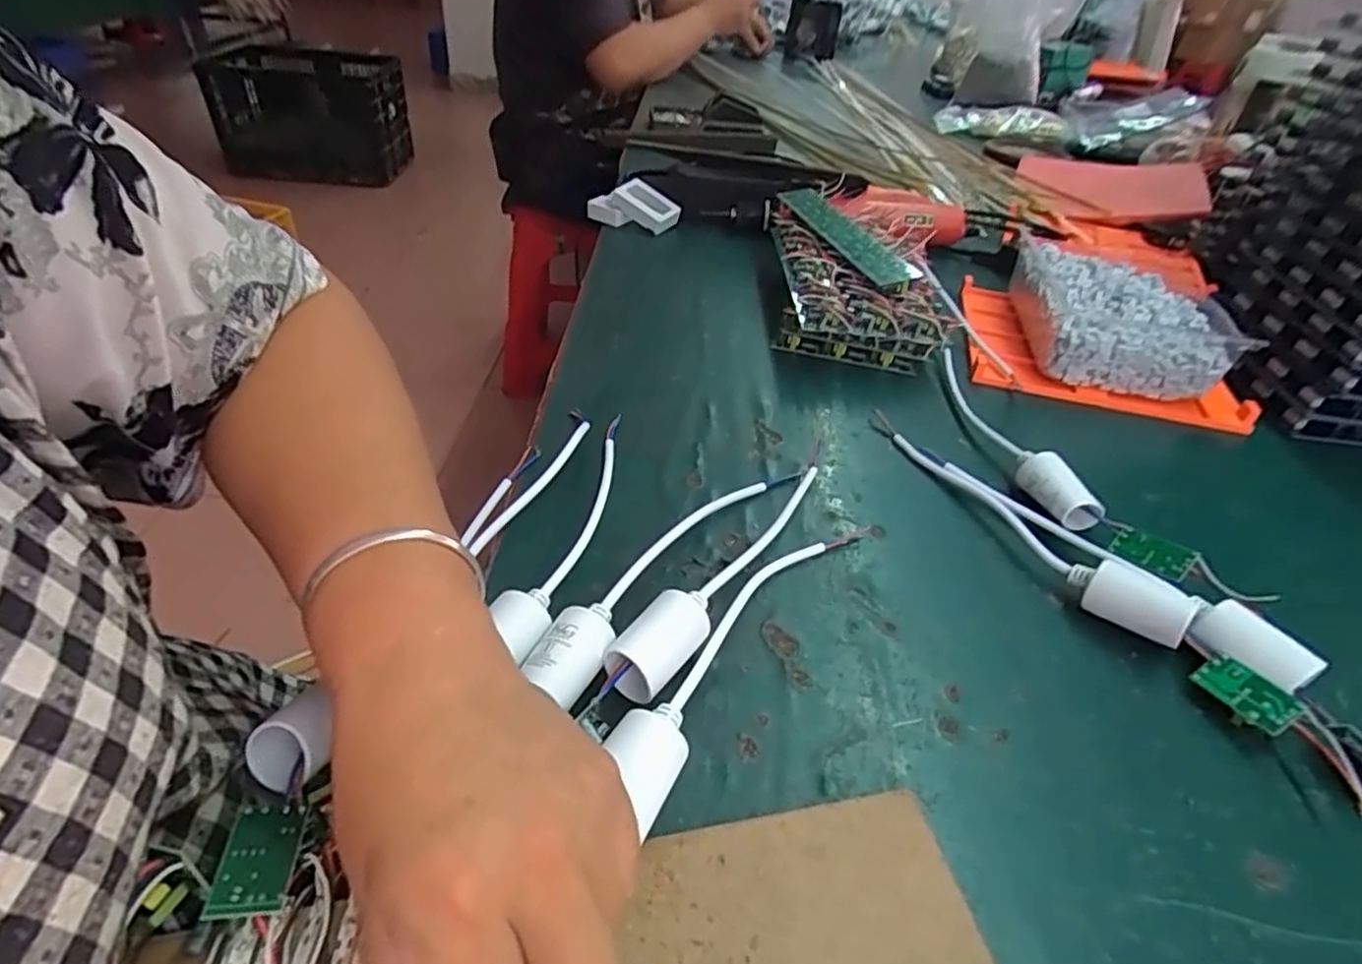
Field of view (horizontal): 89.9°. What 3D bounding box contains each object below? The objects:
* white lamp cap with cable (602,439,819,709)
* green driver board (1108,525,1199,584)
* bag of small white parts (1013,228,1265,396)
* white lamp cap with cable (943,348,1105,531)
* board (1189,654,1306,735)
[{"bbox_3d":[0.034,0.032,0.341,0.025,0.025,0.213,26,44,24],"label":"white lamp cap with cable"},{"bbox_3d":[0.248,0.037,0.360,0.020,0.004,0.036,-51,43,-2],"label":"green driver board"},{"bbox_3d":[0.340,-0.131,0.548,0.122,0.060,0.169,11,40,7],"label":"bag of small white parts"},{"bbox_3d":[0.205,-0.038,0.441,0.028,0.030,0.175,-2,40,-9],"label":"white lamp cap with cable"},{"bbox_3d":[0.244,0.091,0.295,0.018,0.007,0.034,-41,36,0],"label":"board"}]

